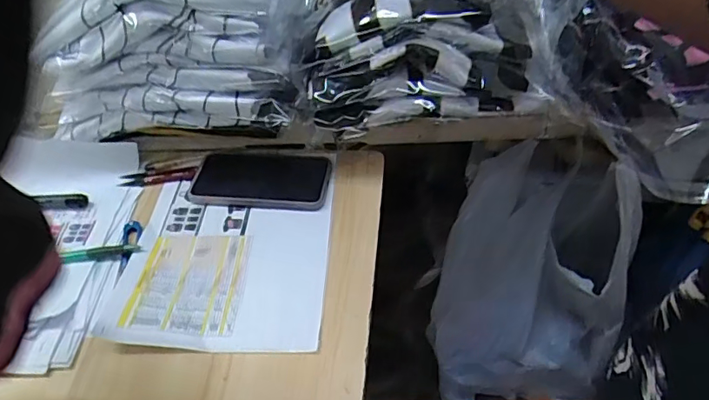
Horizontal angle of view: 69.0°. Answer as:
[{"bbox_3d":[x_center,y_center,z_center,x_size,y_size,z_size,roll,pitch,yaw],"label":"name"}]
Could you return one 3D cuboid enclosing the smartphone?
[{"bbox_3d":[-0.115,-0.028,0.643,0.169,0.009,0.090,1,45,11],"label":"smartphone"}]

